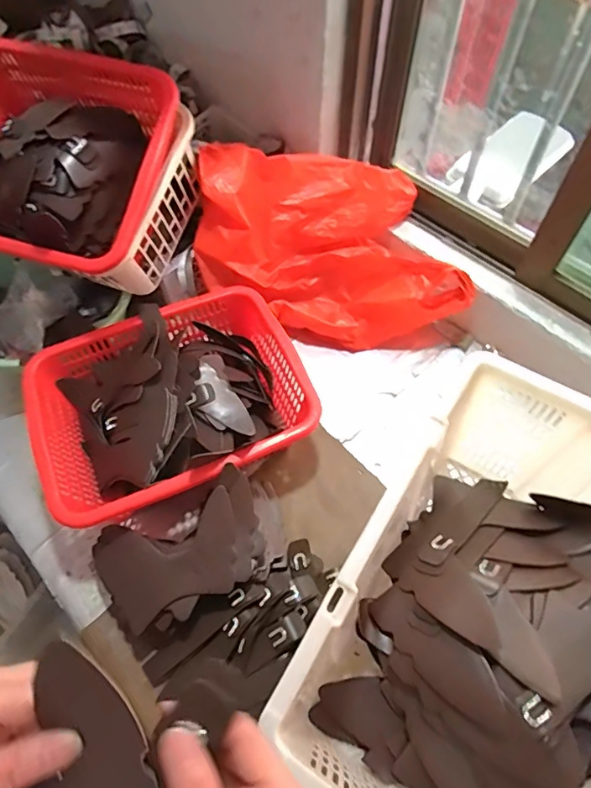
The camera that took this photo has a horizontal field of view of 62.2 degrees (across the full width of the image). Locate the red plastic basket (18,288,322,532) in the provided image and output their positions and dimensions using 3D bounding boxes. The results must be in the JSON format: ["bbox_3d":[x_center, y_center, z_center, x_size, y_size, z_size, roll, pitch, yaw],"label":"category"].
[{"bbox_3d":[-0.185,0.015,0.754,0.382,0.113,0.303,-19,60,-11],"label":"red plastic basket"}]

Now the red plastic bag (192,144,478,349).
[{"bbox_3d":[0.060,-0.253,0.859,0.437,0.238,0.246,-5,58,-3],"label":"red plastic bag"}]

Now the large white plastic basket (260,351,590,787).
[{"bbox_3d":[0.195,0.203,0.437,0.283,0.178,0.376,29,63,17],"label":"large white plastic basket"}]

